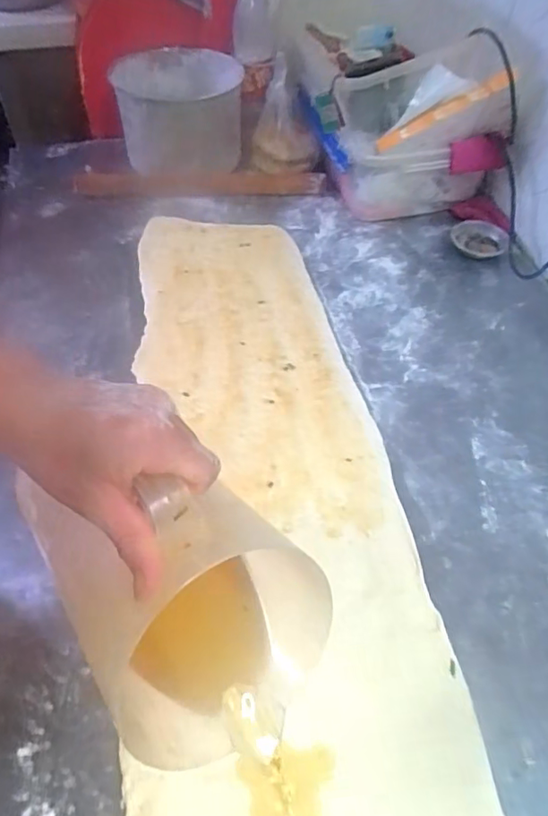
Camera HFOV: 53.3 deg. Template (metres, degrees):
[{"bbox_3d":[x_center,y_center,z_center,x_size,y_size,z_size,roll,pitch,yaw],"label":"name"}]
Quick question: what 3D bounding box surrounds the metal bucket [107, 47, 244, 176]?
[{"bbox_3d":[-0.150,-0.500,0.927,0.192,0.142,0.192,0,53,0],"label":"metal bucket"}]

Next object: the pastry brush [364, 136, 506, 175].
[{"bbox_3d":[0.232,-0.354,0.778,0.206,0.051,0.009,-6,53,-7],"label":"pastry brush"}]

